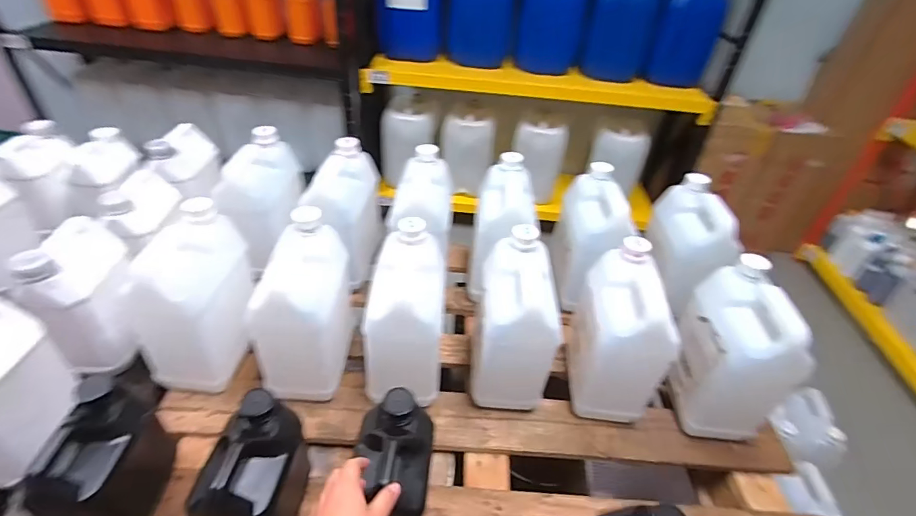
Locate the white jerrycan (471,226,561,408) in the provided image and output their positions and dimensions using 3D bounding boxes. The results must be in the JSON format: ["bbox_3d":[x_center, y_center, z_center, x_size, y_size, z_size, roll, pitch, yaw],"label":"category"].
[{"bbox_3d":[0.097,0.113,0.806,0.117,0.276,0.172,3,40,-3],"label":"white jerrycan"}]

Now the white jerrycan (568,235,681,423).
[{"bbox_3d":[0.279,0.135,0.812,0.121,0.266,0.187,0,40,-7],"label":"white jerrycan"}]

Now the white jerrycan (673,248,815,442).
[{"bbox_3d":[0.484,0.167,0.804,0.136,0.277,0.181,10,40,5],"label":"white jerrycan"}]

